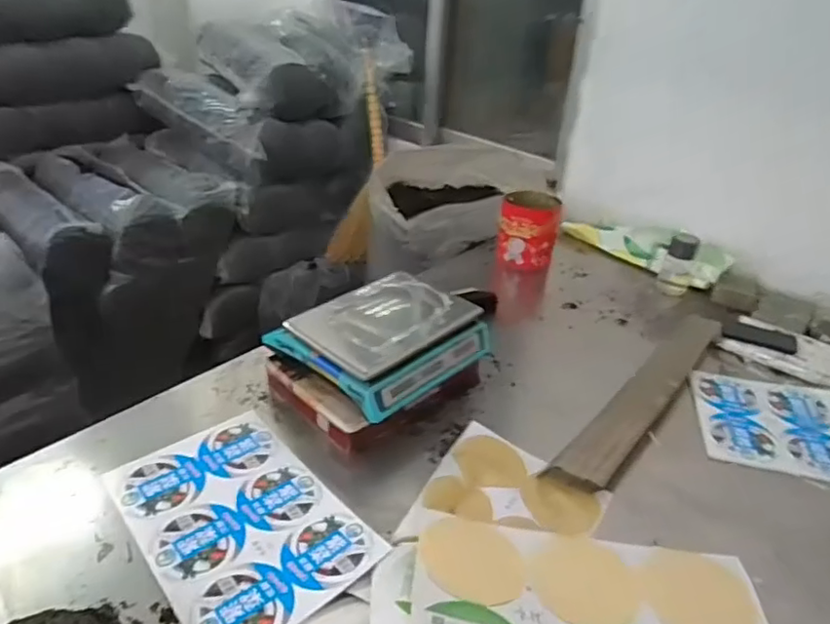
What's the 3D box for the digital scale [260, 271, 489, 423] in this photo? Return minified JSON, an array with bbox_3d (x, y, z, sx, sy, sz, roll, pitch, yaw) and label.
[{"bbox_3d":[-0.065,0.035,1.193,0.305,0.103,0.336,30,40,34],"label":"digital scale"}]

